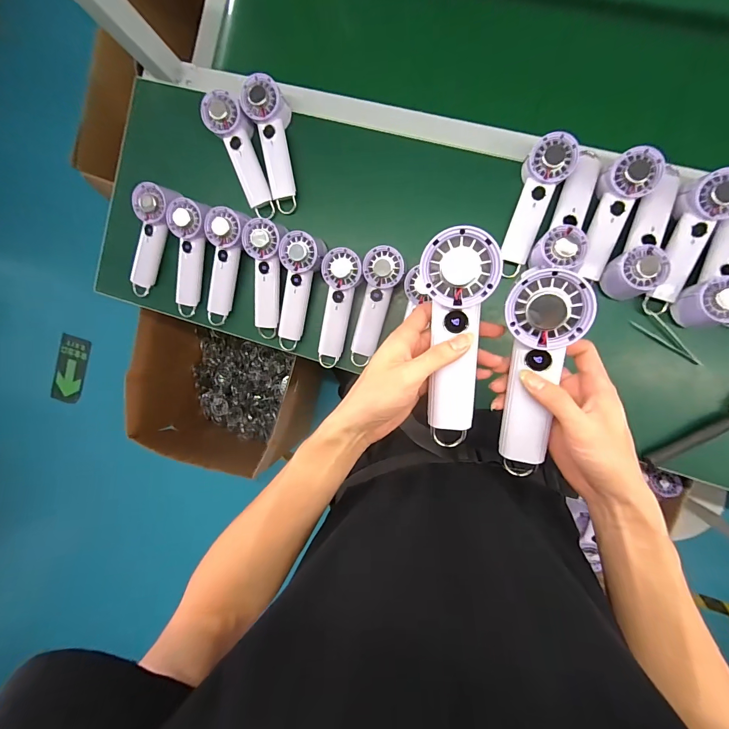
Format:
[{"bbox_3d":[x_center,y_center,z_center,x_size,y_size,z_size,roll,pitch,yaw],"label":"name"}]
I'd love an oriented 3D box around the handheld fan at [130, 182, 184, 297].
[{"bbox_3d":[-0.380,-0.221,0.660,0.069,0.055,0.202,30,117,6],"label":"handheld fan"}]

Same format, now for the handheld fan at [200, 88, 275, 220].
[{"bbox_3d":[-0.200,-0.347,0.611,0.062,0.033,0.195,-18,110,10],"label":"handheld fan"}]

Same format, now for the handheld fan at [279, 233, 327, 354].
[{"bbox_3d":[-0.111,-0.121,0.627,0.068,0.052,0.199,16,112,8],"label":"handheld fan"}]

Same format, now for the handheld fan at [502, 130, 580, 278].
[{"bbox_3d":[0.251,-0.232,0.548,0.061,0.036,0.193,16,114,8],"label":"handheld fan"}]

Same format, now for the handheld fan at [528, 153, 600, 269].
[{"bbox_3d":[0.302,-0.215,0.549,0.067,0.068,0.179,18,84,7],"label":"handheld fan"}]

